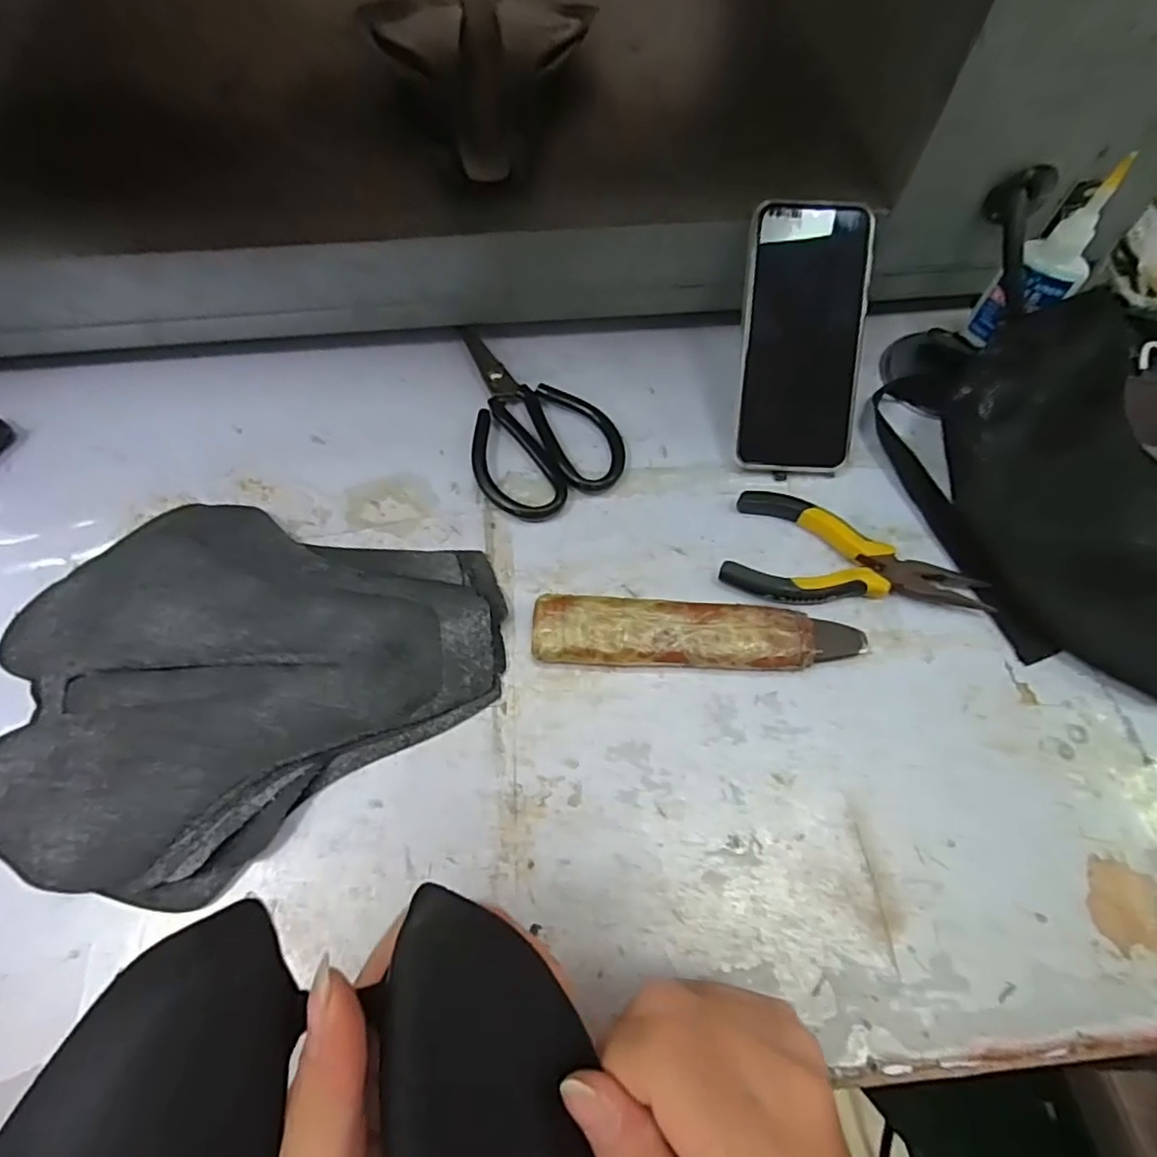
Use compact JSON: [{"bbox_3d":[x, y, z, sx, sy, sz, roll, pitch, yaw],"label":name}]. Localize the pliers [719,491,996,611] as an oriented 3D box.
[{"bbox_3d":[0.170,-0.007,0.385,0.150,0.017,0.068,17,64,6],"label":"pliers"}]

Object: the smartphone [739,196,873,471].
[{"bbox_3d":[0.147,-0.156,0.406,0.078,0.013,0.166,1,101,-2],"label":"smartphone"}]

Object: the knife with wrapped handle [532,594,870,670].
[{"bbox_3d":[0.068,0.034,0.362,0.186,0.019,0.038,3,64,-1],"label":"knife with wrapped handle"}]

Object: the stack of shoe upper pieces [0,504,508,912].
[{"bbox_3d":[-0.188,0.060,0.345,0.263,0.017,0.211,12,64,3],"label":"stack of shoe upper pieces"}]

